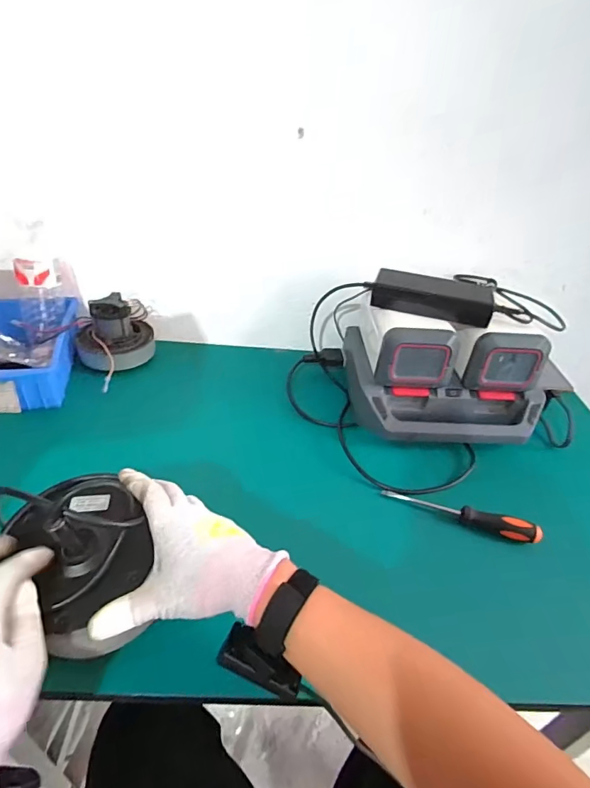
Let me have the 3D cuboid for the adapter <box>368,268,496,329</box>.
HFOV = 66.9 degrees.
[{"bbox_3d":[0.206,-0.148,0.670,0.175,0.042,0.069,14,37,11],"label":"adapter"}]

